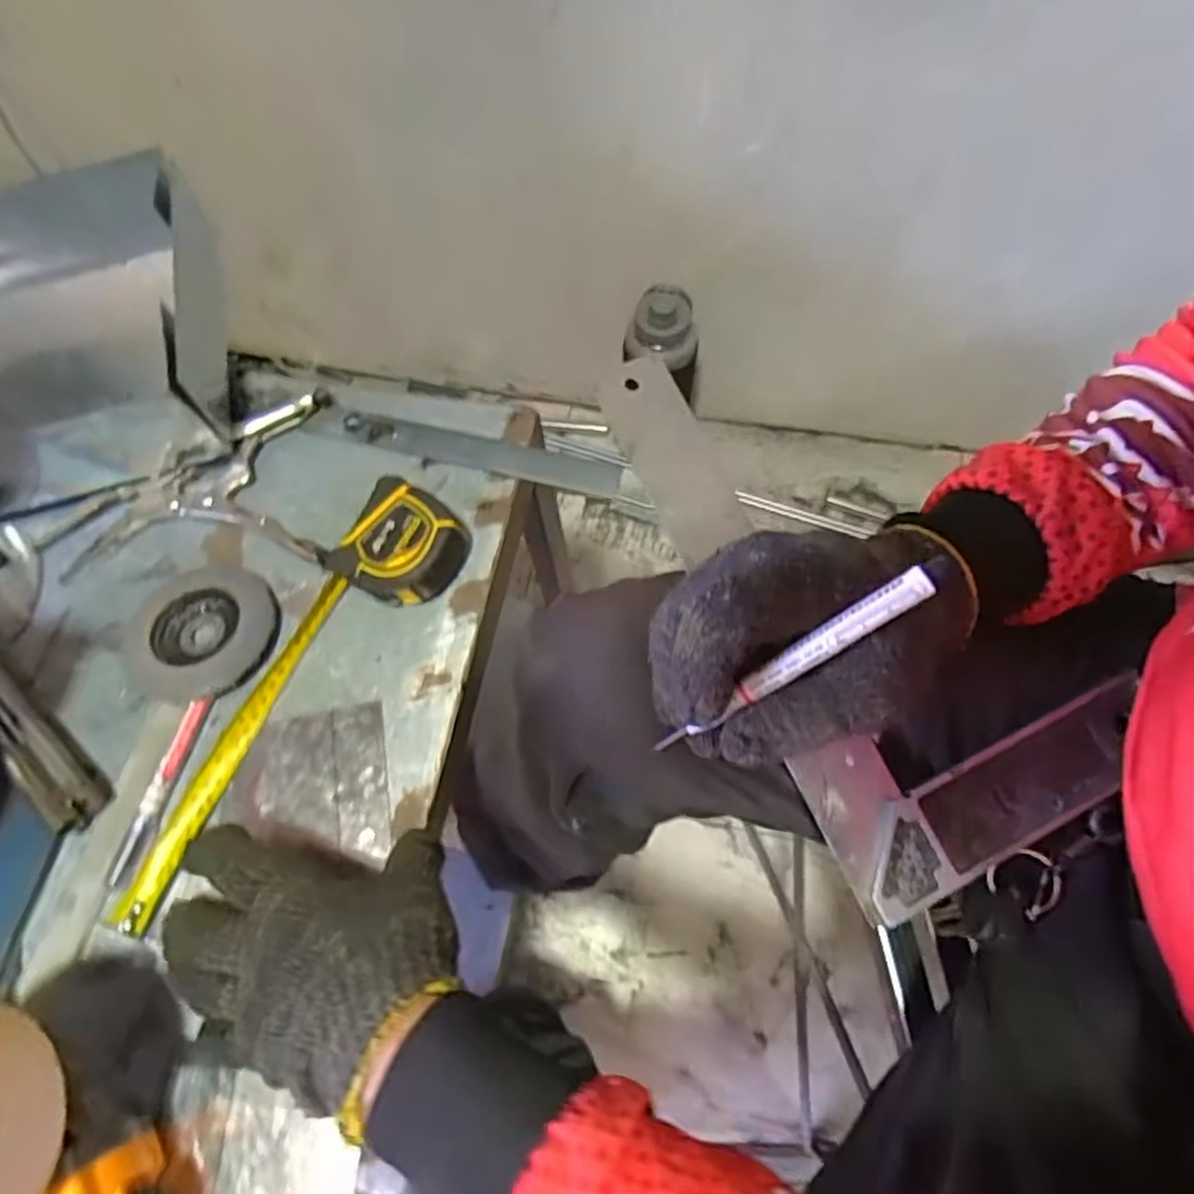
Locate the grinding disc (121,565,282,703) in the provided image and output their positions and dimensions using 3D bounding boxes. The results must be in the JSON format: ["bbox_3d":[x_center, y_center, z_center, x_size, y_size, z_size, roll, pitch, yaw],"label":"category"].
[{"bbox_3d":[-0.253,0.020,0.467,0.096,0.018,0.092,0,71,0],"label":"grinding disc"}]

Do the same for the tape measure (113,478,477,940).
[{"bbox_3d":[-0.193,0.051,0.439,0.078,0.039,0.299,37,74,13],"label":"tape measure"}]

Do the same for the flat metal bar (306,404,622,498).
[{"bbox_3d":[-0.095,-0.104,0.517,0.224,0.010,0.025,15,72,5],"label":"flat metal bar"}]

